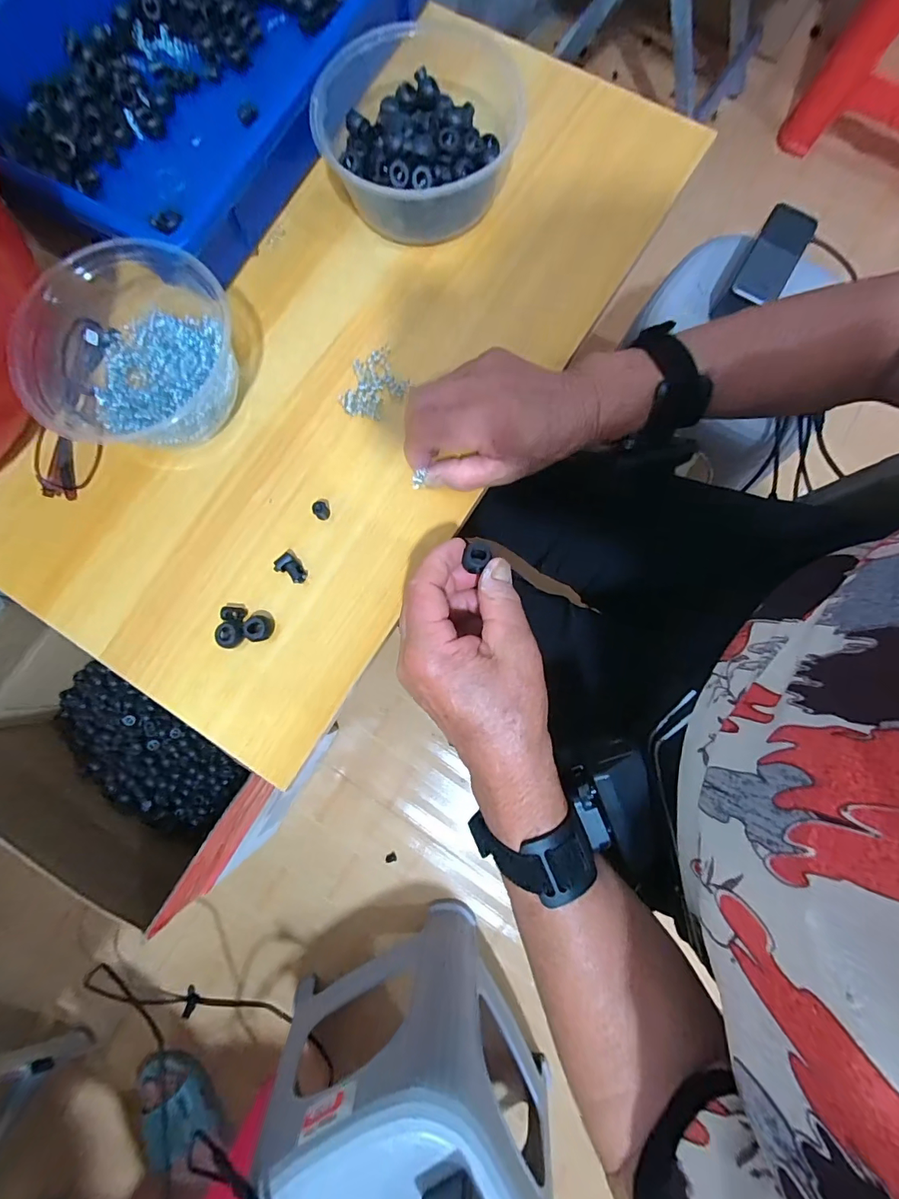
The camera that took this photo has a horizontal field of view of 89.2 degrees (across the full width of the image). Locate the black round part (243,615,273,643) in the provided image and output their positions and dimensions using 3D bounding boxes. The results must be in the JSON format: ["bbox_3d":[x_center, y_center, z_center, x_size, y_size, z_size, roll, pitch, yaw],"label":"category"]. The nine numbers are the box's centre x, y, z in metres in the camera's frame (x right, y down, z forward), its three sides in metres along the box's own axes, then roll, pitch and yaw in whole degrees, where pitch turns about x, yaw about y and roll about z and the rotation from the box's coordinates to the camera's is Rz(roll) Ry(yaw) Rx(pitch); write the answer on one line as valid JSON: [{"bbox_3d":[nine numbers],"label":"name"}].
[{"bbox_3d":[-0.127,0.019,0.303,0.015,0.014,0.017,16,80,3],"label":"black round part"}]

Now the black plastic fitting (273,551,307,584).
[{"bbox_3d":[-0.108,-0.021,0.310,0.025,0.009,0.014,31,82,6],"label":"black plastic fitting"}]

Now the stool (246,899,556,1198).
[{"bbox_3d":[-0.050,0.598,0.534,0.271,0.339,0.234,-28,81,-4],"label":"stool"}]

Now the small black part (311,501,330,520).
[{"bbox_3d":[-0.088,-0.061,0.314,0.010,0.012,0.010,0,80,1],"label":"small black part"}]

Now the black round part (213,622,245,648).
[{"bbox_3d":[-0.145,0.023,0.302,0.017,0.009,0.017,39,83,7],"label":"black round part"}]

